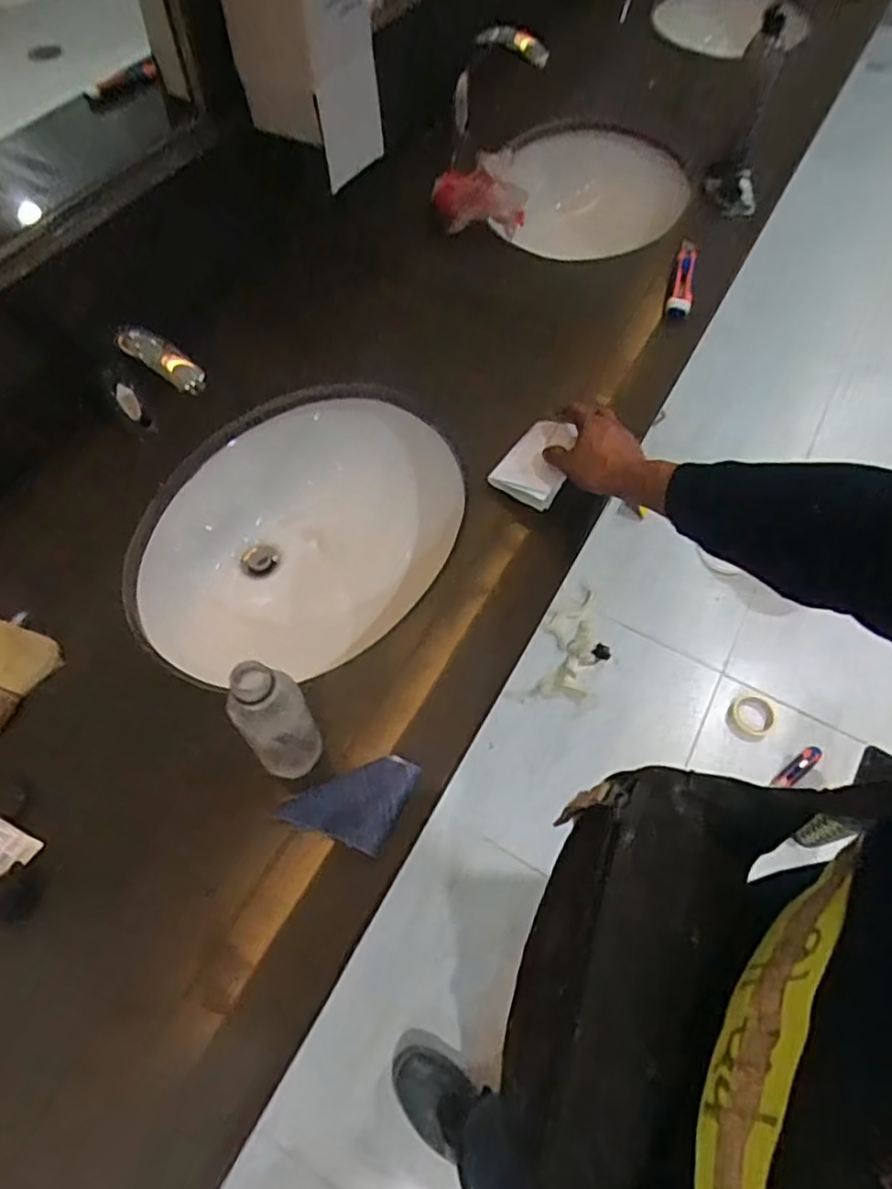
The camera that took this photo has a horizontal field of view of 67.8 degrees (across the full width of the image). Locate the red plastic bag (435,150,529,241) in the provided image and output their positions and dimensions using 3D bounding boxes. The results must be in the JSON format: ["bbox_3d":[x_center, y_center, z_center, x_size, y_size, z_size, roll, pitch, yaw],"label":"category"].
[{"bbox_3d":[0.048,-0.583,0.967,0.128,0.110,0.056,30,65,17],"label":"red plastic bag"}]

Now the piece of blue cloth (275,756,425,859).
[{"bbox_3d":[-0.085,0.179,0.603,0.098,0.022,0.086,18,62,11],"label":"piece of blue cloth"}]

